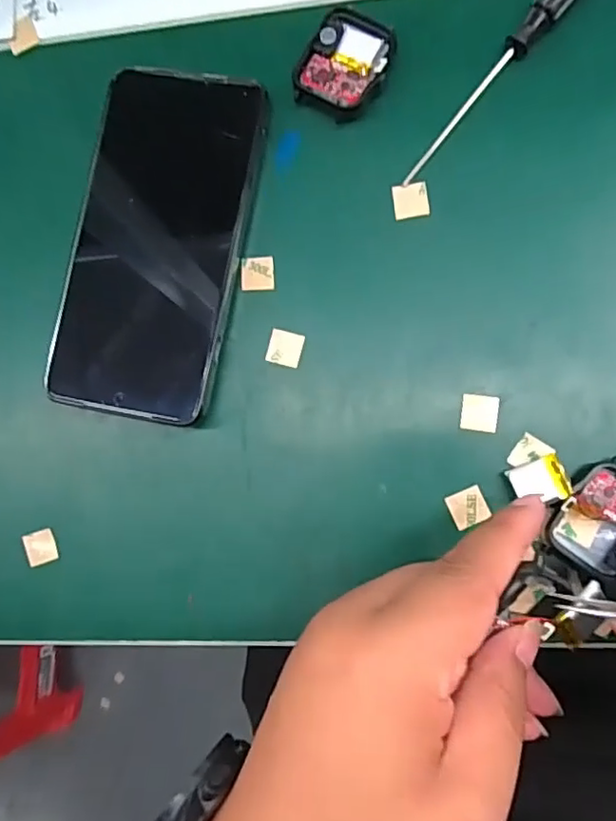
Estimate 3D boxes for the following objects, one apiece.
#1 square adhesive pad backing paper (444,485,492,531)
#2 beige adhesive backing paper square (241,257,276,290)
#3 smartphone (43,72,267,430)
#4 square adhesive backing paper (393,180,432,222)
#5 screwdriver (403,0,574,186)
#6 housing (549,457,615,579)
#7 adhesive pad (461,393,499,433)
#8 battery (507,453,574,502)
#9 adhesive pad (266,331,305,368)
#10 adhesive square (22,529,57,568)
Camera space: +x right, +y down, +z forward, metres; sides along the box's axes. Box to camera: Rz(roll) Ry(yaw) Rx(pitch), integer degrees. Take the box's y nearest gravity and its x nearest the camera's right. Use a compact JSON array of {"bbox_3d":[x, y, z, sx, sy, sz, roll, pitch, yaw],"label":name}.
[{"bbox_3d":[0.070,0.042,0.259,0.016,0.004,0.015,-25,85,7],"label":"square adhesive pad backing paper"},{"bbox_3d":[-0.024,-0.064,0.278,0.015,0.004,0.015,-3,87,8],"label":"beige adhesive backing paper square"},{"bbox_3d":[-0.070,-0.078,0.279,0.077,0.017,0.159,11,90,8],"label":"smartphone"},{"bbox_3d":[0.047,-0.096,0.270,0.016,0.004,0.016,-8,87,8],"label":"square adhesive backing paper"},{"bbox_3d":[0.087,-0.155,0.263,0.012,0.011,0.130,42,94,8],"label":"screwdriver"},{"bbox_3d":[0.124,0.045,0.247,0.036,0.010,0.043,32,93,8],"label":"housing"},{"bbox_3d":[0.075,0.001,0.261,0.015,0.004,0.016,6,89,8],"label":"adhesive pad"},{"bbox_3d":[0.096,0.030,0.247,0.021,0.005,0.019,-21,66,10],"label":"battery"},{"bbox_3d":[-0.011,-0.029,0.274,0.015,0.004,0.016,14,90,8],"label":"adhesive pad"},{"bbox_3d":[-0.128,0.066,0.287,0.014,0.006,0.016,-19,85,7],"label":"adhesive square"}]

